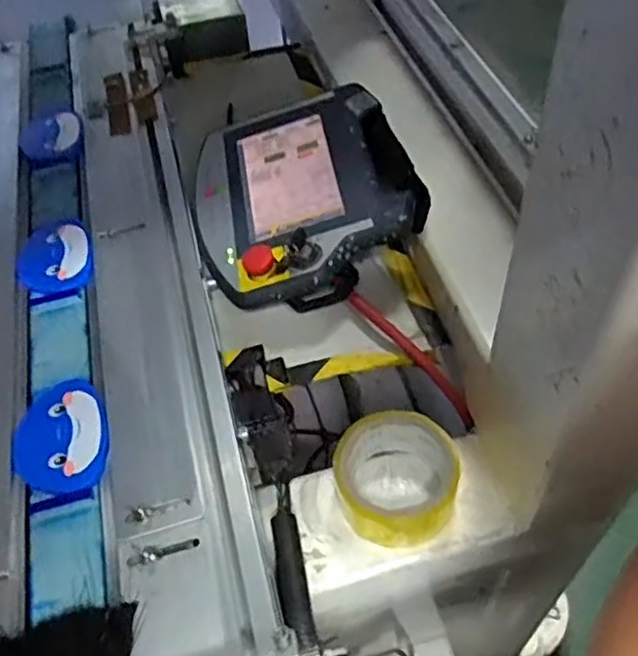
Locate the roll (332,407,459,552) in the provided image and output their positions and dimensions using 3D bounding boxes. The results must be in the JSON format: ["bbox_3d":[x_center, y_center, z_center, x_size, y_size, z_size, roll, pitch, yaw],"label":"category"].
[{"bbox_3d":[0.062,0.122,0.535,0.095,0.052,0.096,-3,52,3],"label":"roll"}]

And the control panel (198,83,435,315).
[{"bbox_3d":[-0.018,-0.130,0.647,0.207,0.070,0.238,-14,52,-5],"label":"control panel"}]

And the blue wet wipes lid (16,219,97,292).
[{"bbox_3d":[-0.249,-0.068,0.620,0.070,0.011,0.094,-20,53,-10],"label":"blue wet wipes lid"}]

